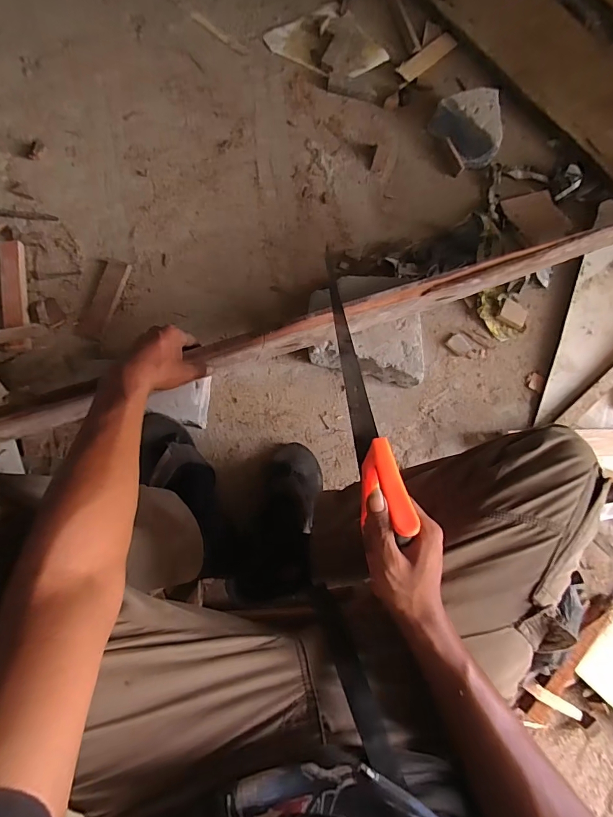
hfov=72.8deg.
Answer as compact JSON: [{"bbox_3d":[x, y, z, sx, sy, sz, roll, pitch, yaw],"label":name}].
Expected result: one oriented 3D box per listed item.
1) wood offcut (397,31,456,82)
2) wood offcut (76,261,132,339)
[{"bbox_3d":[0.260,-0.750,0.887,0.149,0.010,0.044,-38,88,-9],"label":"wood offcut"},{"bbox_3d":[-0.360,-0.196,0.744,0.043,0.009,0.147,17,82,-3],"label":"wood offcut"}]

